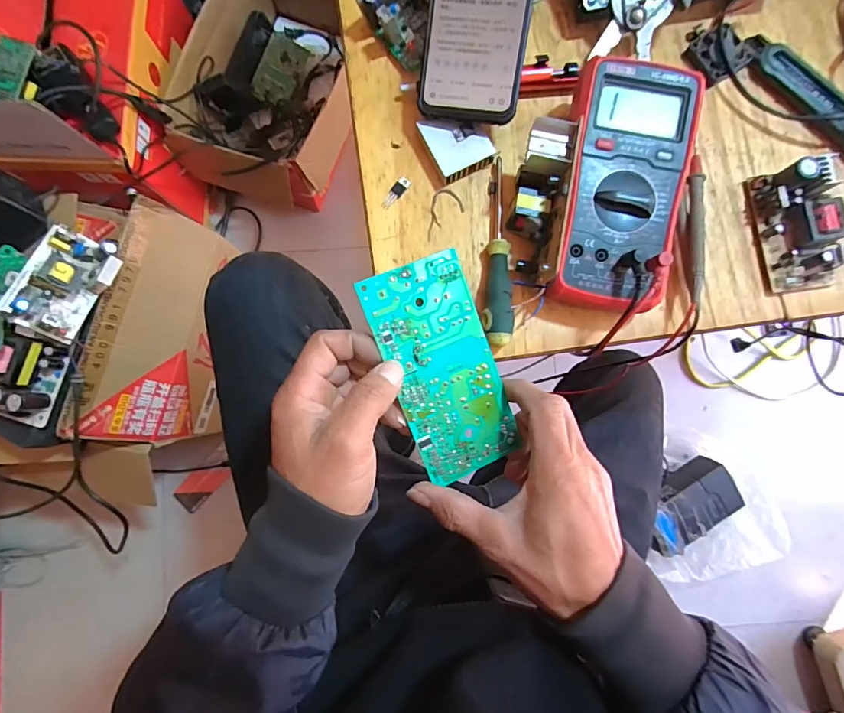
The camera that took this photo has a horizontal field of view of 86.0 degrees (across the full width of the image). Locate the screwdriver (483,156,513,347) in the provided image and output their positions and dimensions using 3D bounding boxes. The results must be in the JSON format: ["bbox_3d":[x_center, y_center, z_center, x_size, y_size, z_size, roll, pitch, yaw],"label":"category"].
[{"bbox_3d":[0.064,-0.084,0.363,0.023,0.024,0.153,5,84,0],"label":"screwdriver"}]

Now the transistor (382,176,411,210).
[{"bbox_3d":[-0.021,-0.137,0.378,0.011,0.004,0.032,33,85,3],"label":"transistor"}]

